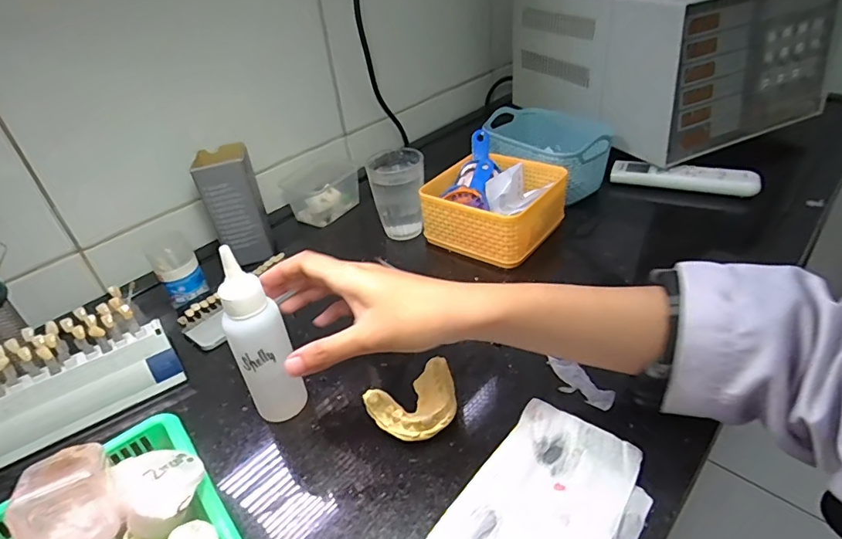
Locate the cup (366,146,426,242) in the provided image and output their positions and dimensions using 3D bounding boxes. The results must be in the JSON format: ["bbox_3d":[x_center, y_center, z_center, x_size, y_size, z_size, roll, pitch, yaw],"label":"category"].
[{"bbox_3d":[-0.027,-0.090,0.577,0.065,0.087,0.066,-5,36,3],"label":"cup"}]

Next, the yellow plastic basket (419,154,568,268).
[{"bbox_3d":[0.081,-0.077,0.563,0.143,0.059,0.133,19,43,31],"label":"yellow plastic basket"}]

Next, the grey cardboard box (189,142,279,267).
[{"bbox_3d":[-0.224,-0.078,0.586,0.063,0.127,0.059,-15,37,-10],"label":"grey cardboard box"}]

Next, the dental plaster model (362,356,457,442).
[{"bbox_3d":[-0.001,0.104,0.364,0.069,0.024,0.050,-22,39,-20],"label":"dental plaster model"}]

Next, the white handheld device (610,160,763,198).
[{"bbox_3d":[0.355,-0.127,0.656,0.177,0.026,0.036,10,39,22],"label":"white handheld device"}]

